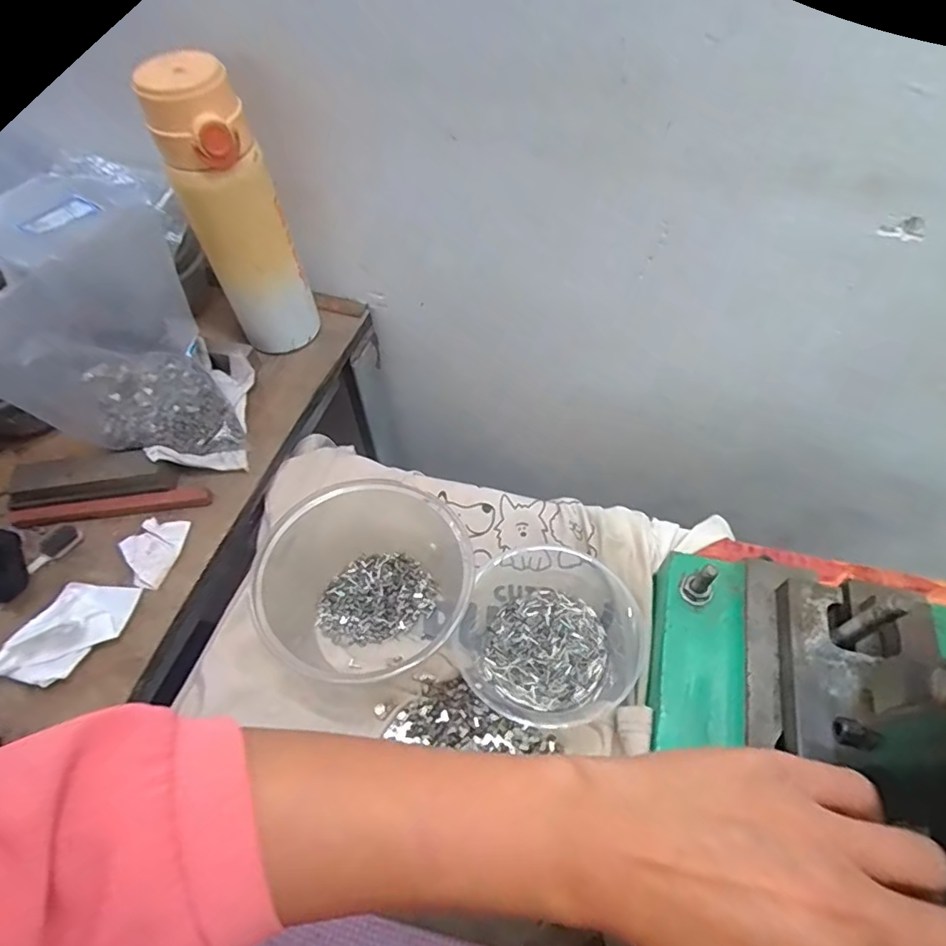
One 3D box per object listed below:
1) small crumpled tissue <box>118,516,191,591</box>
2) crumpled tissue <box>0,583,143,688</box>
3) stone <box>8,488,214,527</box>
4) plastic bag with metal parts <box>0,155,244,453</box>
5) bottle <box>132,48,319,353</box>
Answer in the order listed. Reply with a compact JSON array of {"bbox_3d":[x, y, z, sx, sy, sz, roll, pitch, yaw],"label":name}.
[{"bbox_3d":[-0.237,0.056,0.416,0.038,0.012,0.052,10,58,8],"label":"small crumpled tissue"},{"bbox_3d":[-0.266,0.105,0.375,0.050,0.027,0.077,17,60,12],"label":"crumpled tissue"},{"bbox_3d":[-0.274,0.025,0.432,0.146,0.013,0.015,-7,58,-3],"label":"stone"},{"bbox_3d":[-0.274,-0.107,0.422,0.131,0.153,0.151,-13,58,-6],"label":"plastic bag with metal parts"},{"bbox_3d":[-0.176,-0.182,0.437,0.069,0.218,0.058,-21,59,-12],"label":"bottle"}]

